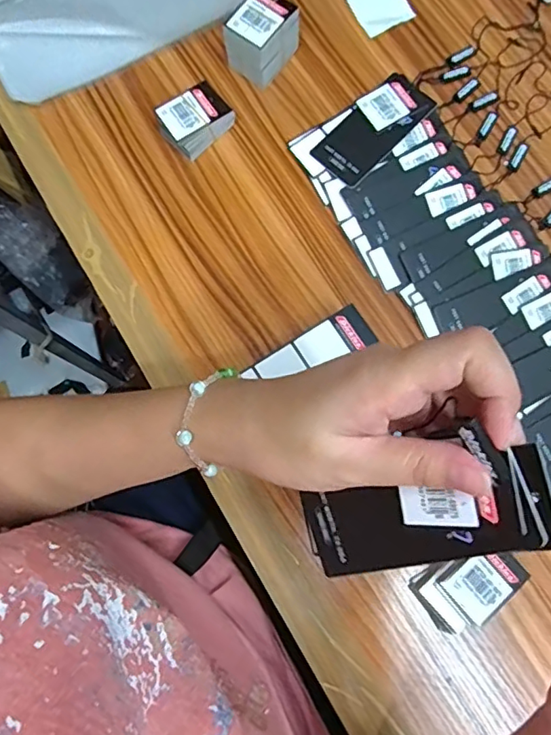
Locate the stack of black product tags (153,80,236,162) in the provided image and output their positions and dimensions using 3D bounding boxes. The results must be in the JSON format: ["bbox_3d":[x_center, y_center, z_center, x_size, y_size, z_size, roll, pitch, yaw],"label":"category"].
[{"bbox_3d":[-0.067,-0.204,0.448,0.053,0.026,0.043,-43,81,-9],"label":"stack of black product tags"}]

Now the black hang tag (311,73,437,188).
[{"bbox_3d":[0.083,-0.200,0.451,0.050,0.005,0.108,43,82,10],"label":"black hang tag"}]

